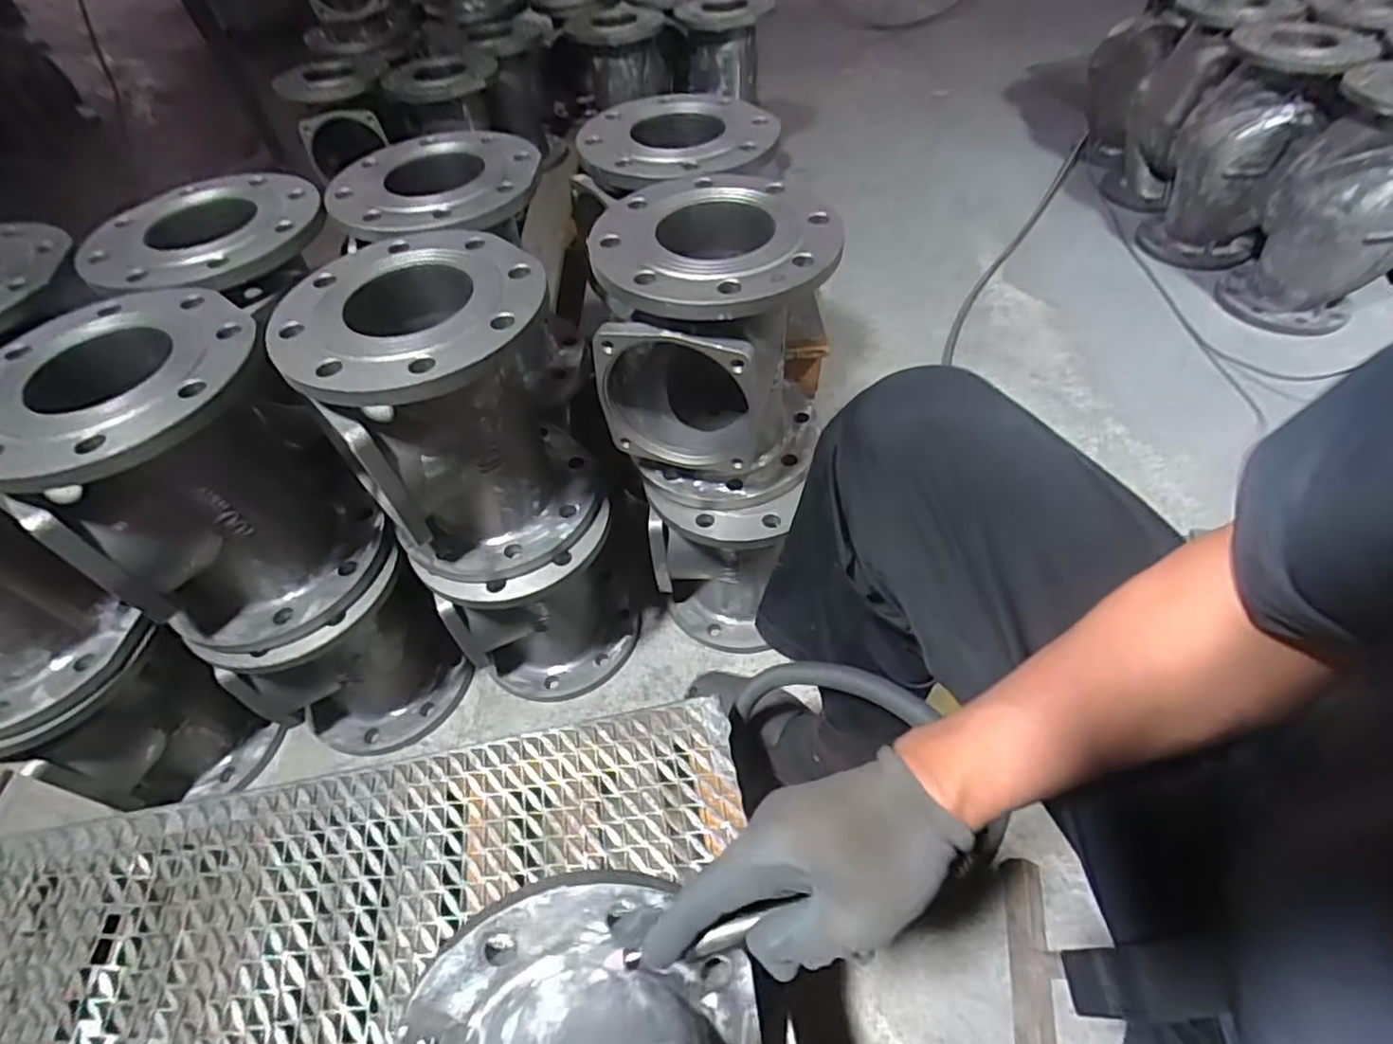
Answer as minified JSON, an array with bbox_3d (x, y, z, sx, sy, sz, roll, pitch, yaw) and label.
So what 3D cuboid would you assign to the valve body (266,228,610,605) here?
[{"bbox_3d":[-0.221,-0.095,0.618,0.210,0.261,0.226,-28,55,-18],"label":"valve body"}]

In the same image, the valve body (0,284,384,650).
[{"bbox_3d":[-0.444,-0.036,0.586,0.211,0.249,0.207,29,58,24],"label":"valve body"}]

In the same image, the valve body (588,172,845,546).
[{"bbox_3d":[0.021,-0.159,0.651,0.209,0.262,0.233,9,52,11],"label":"valve body"}]

